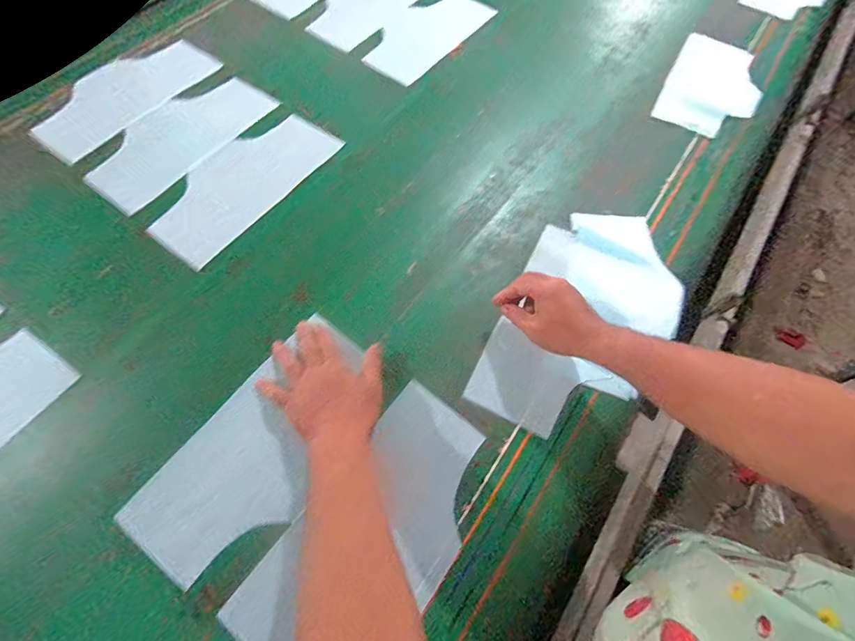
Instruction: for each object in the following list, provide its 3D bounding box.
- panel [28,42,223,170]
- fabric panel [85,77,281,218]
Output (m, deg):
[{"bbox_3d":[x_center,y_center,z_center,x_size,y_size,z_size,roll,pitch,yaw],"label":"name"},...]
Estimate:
[{"bbox_3d":[-0.555,-0.422,0.755,0.151,0.011,0.335,33,65,3],"label":"panel"},{"bbox_3d":[-0.440,-0.332,0.730,0.160,0.007,0.326,36,69,12],"label":"fabric panel"}]

